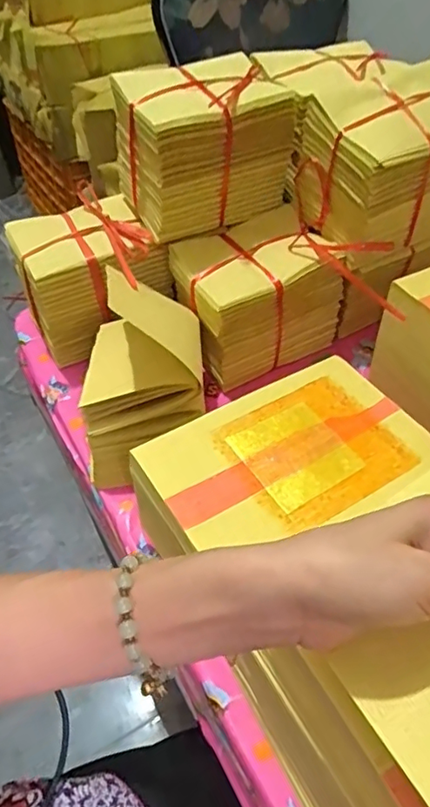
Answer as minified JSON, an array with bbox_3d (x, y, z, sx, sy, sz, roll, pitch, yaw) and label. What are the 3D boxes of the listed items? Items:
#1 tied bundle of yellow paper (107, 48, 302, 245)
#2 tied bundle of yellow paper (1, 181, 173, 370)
[{"bbox_3d":[-0.009,-0.282,0.633,0.170,0.138,0.109,-20,51,-16],"label":"tied bundle of yellow paper"},{"bbox_3d":[-0.149,-0.158,0.692,0.160,0.130,0.128,-23,52,-19],"label":"tied bundle of yellow paper"}]

